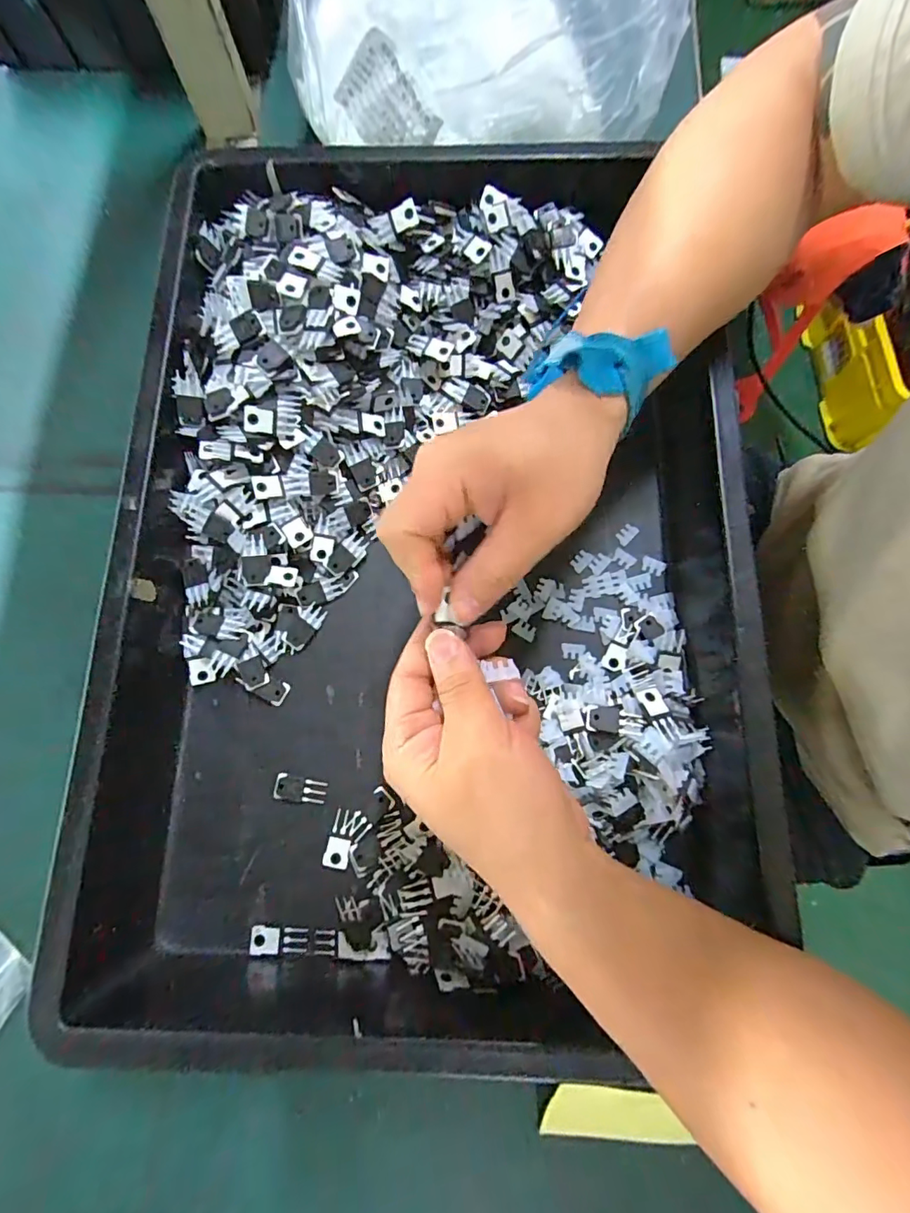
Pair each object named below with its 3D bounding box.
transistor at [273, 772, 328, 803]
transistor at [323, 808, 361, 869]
[{"bbox_3d":[-0.101,0.118,0.325,0.034,0.004,0.016,7,77,3],"label":"transistor"},{"bbox_3d":[-0.073,0.147,0.316,0.016,0.005,0.034,12,78,4],"label":"transistor"}]

